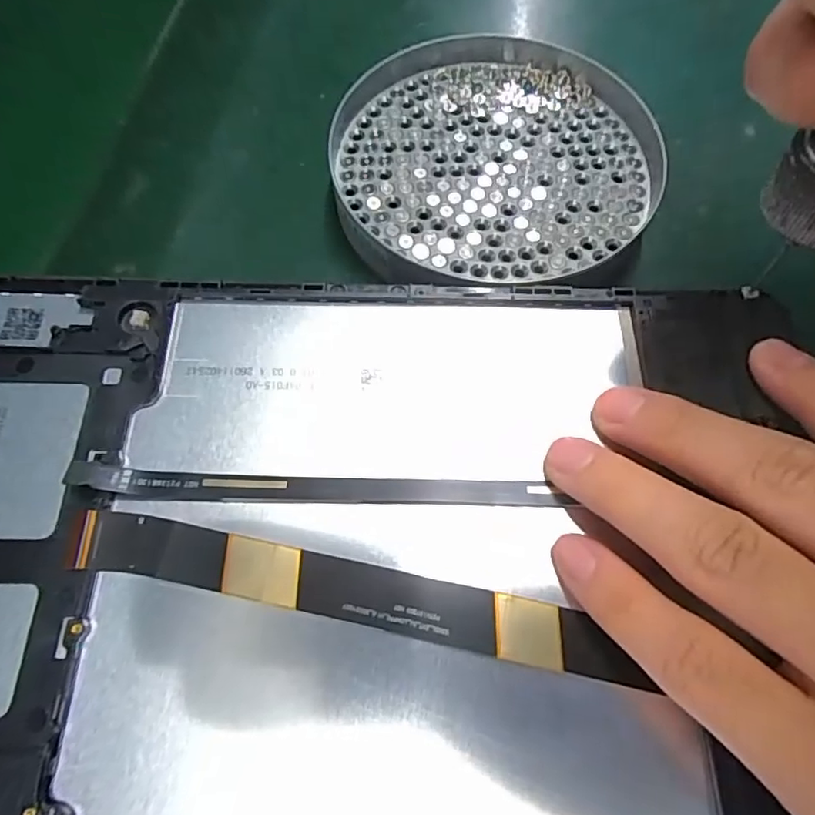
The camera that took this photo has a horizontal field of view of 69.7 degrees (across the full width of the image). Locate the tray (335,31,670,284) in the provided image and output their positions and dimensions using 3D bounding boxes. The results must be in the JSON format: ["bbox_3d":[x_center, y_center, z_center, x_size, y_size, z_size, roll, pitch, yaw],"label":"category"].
[{"bbox_3d":[0.032,-0.089,0.213,0.113,0.020,0.103,0,67,-1],"label":"tray"}]

